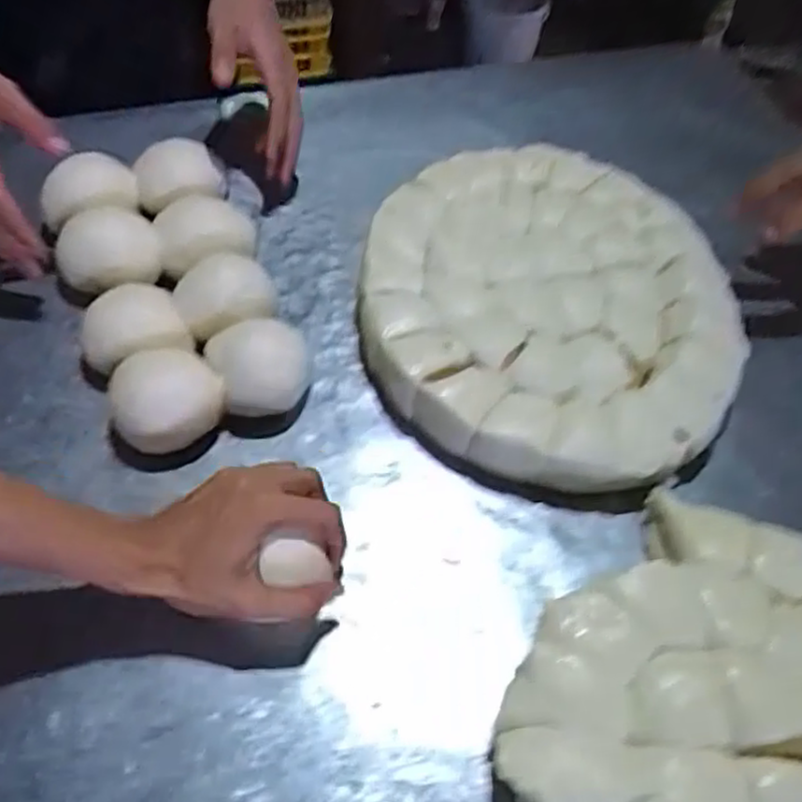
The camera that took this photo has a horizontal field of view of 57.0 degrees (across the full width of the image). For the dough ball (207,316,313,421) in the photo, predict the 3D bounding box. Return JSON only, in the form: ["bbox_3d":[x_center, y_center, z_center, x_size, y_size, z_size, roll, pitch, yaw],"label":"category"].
[{"bbox_3d":[-0.102,-0.022,0.558,0.076,0.061,0.064,-20,57,-14],"label":"dough ball"}]

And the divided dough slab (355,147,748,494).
[{"bbox_3d":[0.120,-0.084,0.612,0.292,0.045,0.332,5,55,3],"label":"divided dough slab"}]

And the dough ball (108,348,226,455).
[{"bbox_3d":[-0.175,0.001,0.547,0.078,0.042,0.068,-37,63,-23],"label":"dough ball"}]

